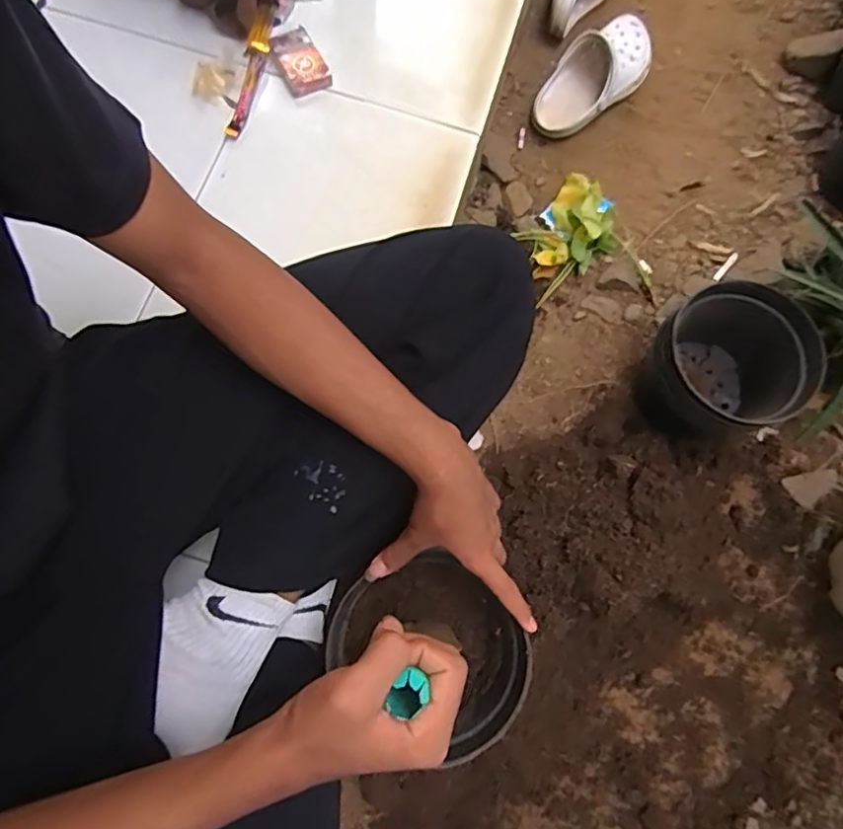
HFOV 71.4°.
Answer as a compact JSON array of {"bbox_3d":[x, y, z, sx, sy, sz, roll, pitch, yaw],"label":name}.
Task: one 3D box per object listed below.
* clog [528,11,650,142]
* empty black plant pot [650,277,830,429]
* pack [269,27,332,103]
[{"bbox_3d":[0.291,-0.571,0.997,0.117,0.071,0.255,44,76,10],"label":"clog"},{"bbox_3d":[0.380,-0.052,0.772,0.181,0.172,0.171,-42,79,-13],"label":"empty black plant pot"},{"bbox_3d":[-0.160,-0.457,0.763,0.058,0.019,0.098,-27,76,-10],"label":"pack"}]

